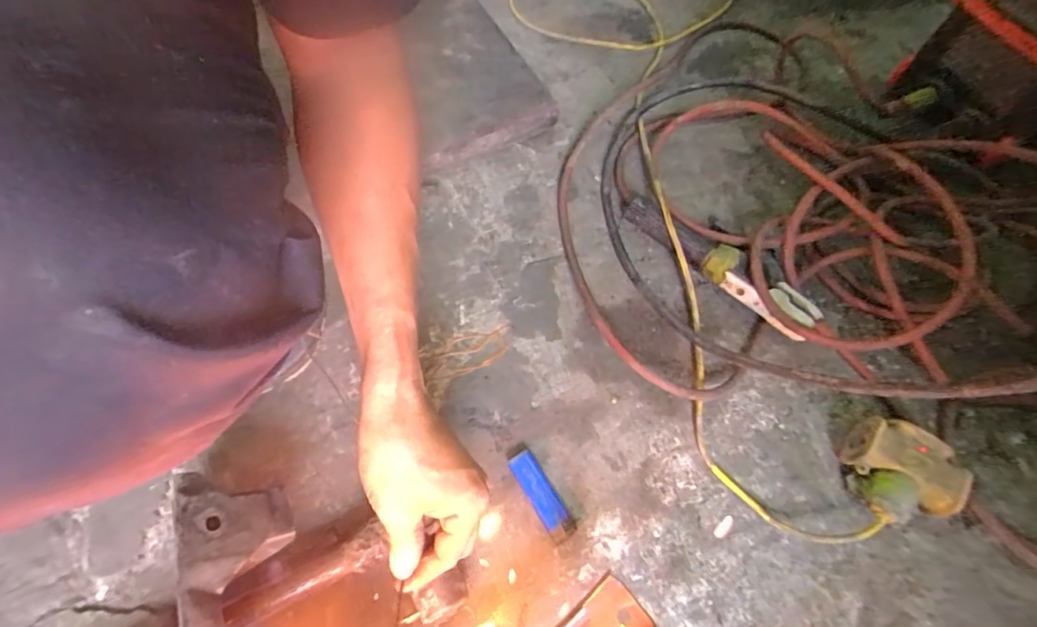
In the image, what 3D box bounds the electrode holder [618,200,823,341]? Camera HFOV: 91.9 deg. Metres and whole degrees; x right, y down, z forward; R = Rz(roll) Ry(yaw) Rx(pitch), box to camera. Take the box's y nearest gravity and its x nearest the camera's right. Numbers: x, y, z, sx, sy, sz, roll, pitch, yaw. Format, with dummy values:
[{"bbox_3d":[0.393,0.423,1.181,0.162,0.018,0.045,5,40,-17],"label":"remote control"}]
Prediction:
[{"bbox_3d":[0.213,-0.059,0.550,0.235,0.036,0.054,40,69,15],"label":"electrode holder"}]

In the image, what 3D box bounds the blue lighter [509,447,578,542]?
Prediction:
[{"bbox_3d":[0.020,0.162,0.446,0.025,0.012,0.081,-27,69,-15],"label":"blue lighter"}]

